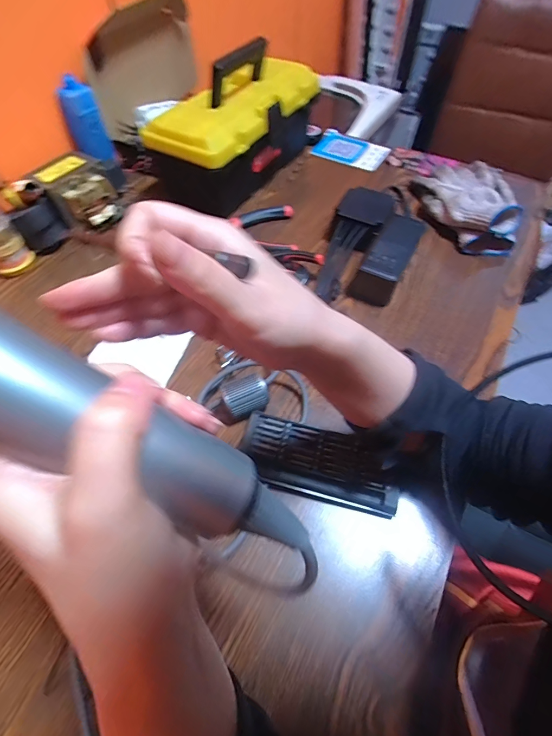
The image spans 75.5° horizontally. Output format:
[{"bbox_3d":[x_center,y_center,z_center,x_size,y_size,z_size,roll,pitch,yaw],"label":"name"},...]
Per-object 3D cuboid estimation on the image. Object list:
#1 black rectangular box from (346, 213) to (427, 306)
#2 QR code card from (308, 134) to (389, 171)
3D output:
[{"bbox_3d":[0.149,-0.147,0.475,0.055,0.048,0.137,25,61,16],"label":"black rectangular box"},{"bbox_3d":[0.139,-0.404,0.664,0.128,0.008,0.084,33,71,21],"label":"QR code card"}]

